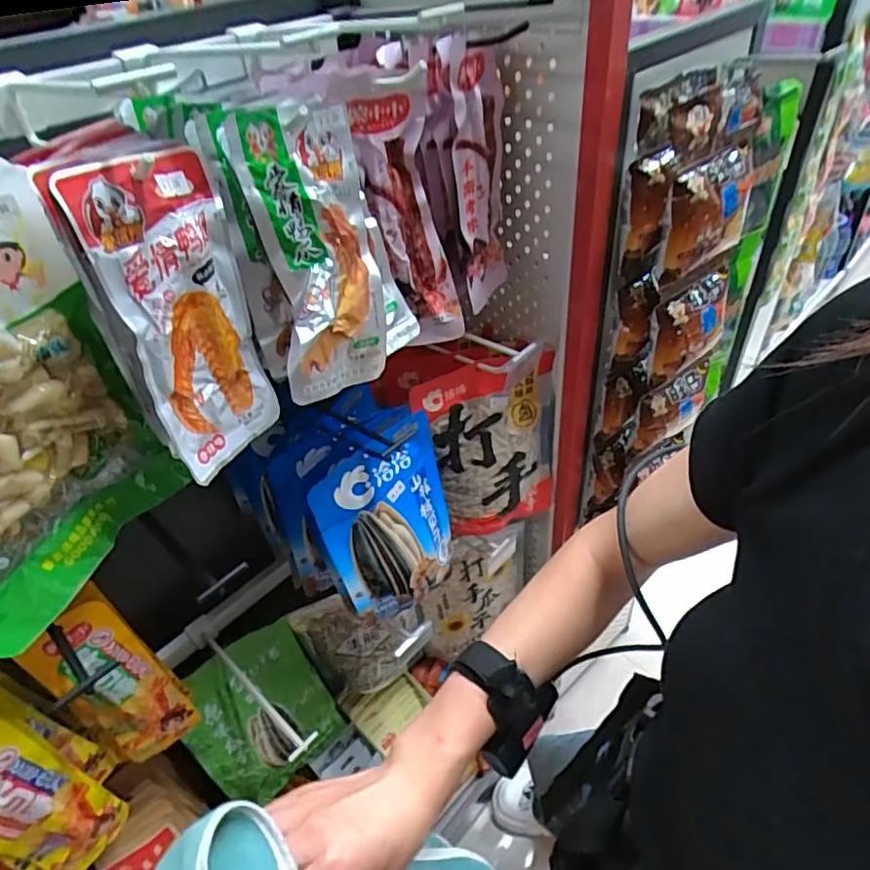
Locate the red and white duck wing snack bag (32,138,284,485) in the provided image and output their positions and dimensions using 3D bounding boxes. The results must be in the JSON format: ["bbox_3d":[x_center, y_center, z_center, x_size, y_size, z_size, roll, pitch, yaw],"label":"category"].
[{"bbox_3d":[-0.154,-0.073,0.364,0.025,0.189,0.091,10,37,28],"label":"red and white duck wing snack bag"}]

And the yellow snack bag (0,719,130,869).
[{"bbox_3d":[-0.317,0.297,0.458,0.020,0.210,0.068,22,49,27],"label":"yellow snack bag"}]

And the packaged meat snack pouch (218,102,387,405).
[{"bbox_3d":[-0.076,-0.123,0.394,0.097,0.182,0.020,-24,21,-39],"label":"packaged meat snack pouch"}]

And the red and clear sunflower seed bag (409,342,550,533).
[{"bbox_3d":[0.070,0.016,0.718,0.175,0.236,0.062,-16,43,-11],"label":"red and clear sunflower seed bag"}]

